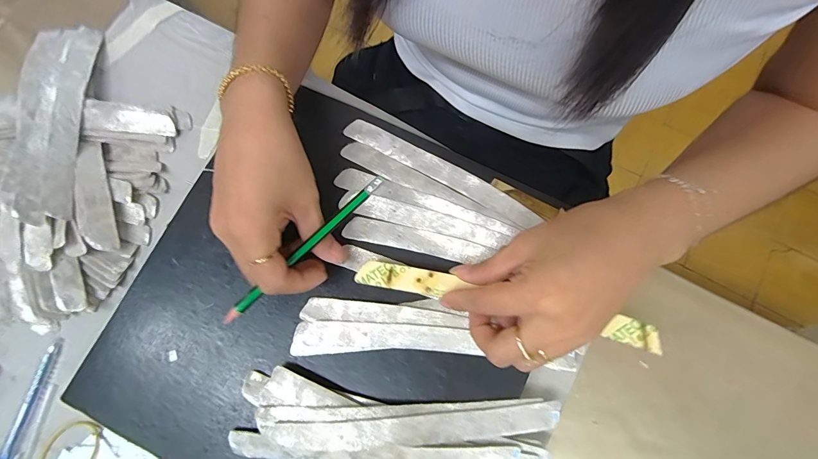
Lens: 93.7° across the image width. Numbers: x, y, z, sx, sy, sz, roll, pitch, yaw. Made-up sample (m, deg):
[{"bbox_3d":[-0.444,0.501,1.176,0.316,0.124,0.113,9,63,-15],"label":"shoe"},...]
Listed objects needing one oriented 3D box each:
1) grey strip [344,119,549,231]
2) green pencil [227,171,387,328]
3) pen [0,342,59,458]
[{"bbox_3d":[0.025,-0.050,0.321,0.172,0.004,0.021,29,81,7],"label":"grey strip"},{"bbox_3d":[-0.070,0.011,0.264,0.007,0.005,0.140,44,79,10],"label":"green pencil"},{"bbox_3d":[-0.293,0.156,0.287,0.015,0.009,0.134,13,76,3],"label":"pen"}]

